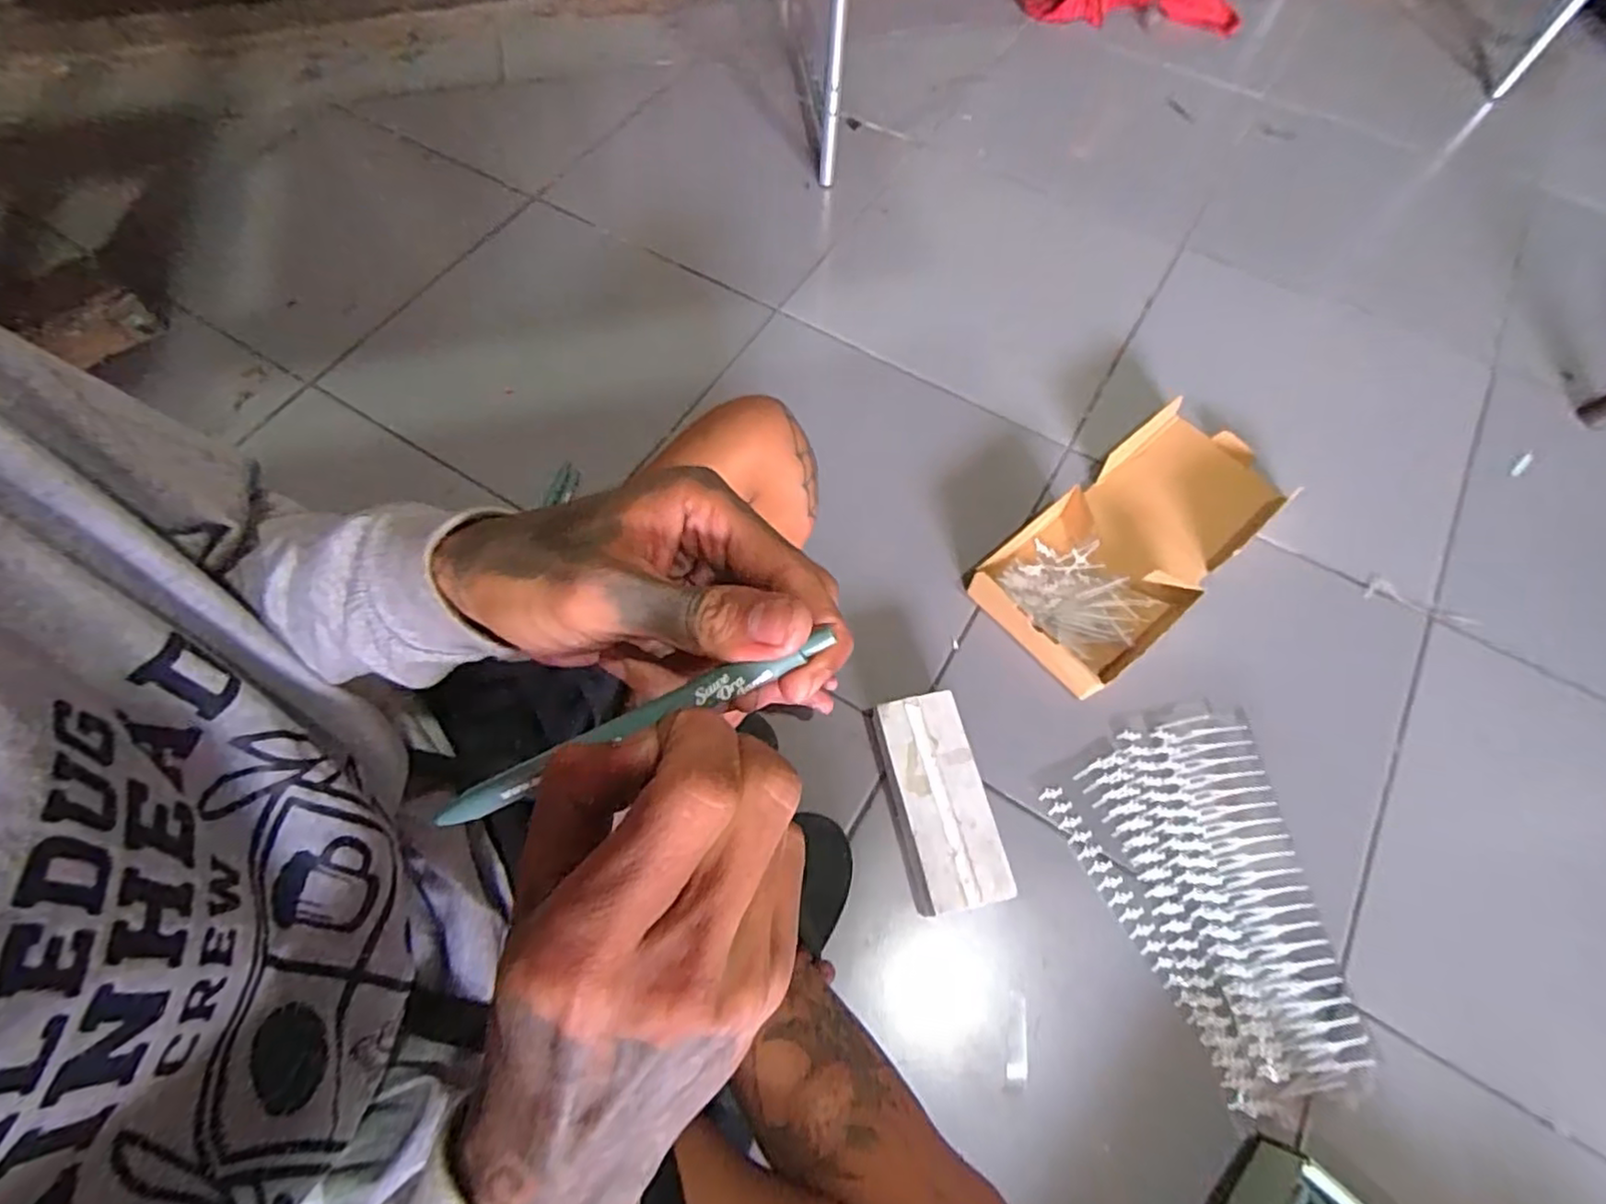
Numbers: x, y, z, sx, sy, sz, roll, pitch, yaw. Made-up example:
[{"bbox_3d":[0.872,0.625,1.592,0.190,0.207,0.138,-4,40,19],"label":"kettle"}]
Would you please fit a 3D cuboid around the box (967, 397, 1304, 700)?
[{"bbox_3d":[0.353,-0.069,0.719,0.357,0.046,0.163,-39,72,-13],"label":"box"}]

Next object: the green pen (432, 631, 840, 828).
[{"bbox_3d":[-0.057,0.041,0.210,0.141,0.009,0.010,-26,68,13],"label":"green pen"}]

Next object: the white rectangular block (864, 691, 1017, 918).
[{"bbox_3d":[0.117,0.179,0.613,0.082,0.063,0.180,-13,67,-7],"label":"white rectangular block"}]

